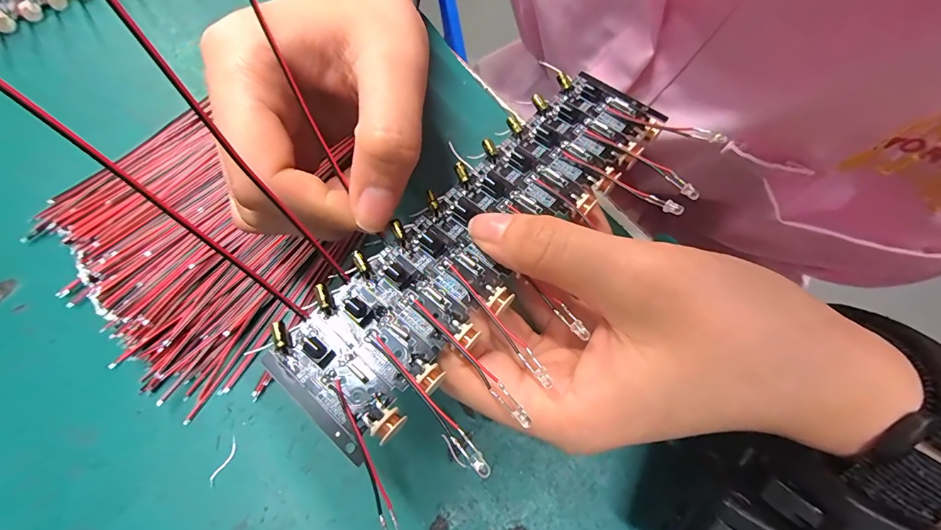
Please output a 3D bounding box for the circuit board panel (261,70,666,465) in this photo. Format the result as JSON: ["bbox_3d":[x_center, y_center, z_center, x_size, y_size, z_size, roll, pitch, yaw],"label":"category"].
[{"bbox_3d":[0.007,-0.016,0.139,0.044,0.006,0.161,39,68,14],"label":"circuit board panel"}]

